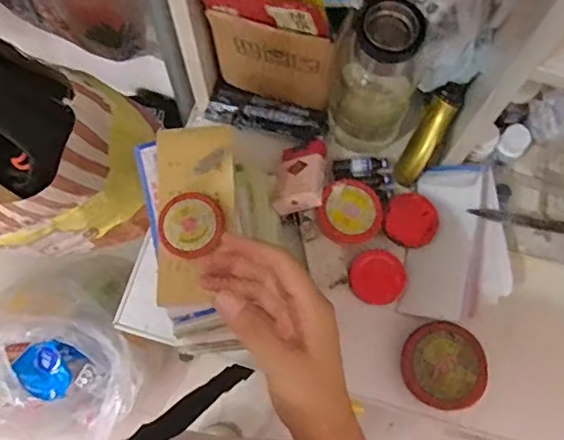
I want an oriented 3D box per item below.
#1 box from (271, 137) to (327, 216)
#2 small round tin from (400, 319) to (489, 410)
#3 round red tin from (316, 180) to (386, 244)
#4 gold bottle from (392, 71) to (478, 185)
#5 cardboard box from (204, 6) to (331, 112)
[{"bbox_3d":[0.023,-0.050,0.668,0.053,0.034,0.096,8,73,3],"label":"box"},{"bbox_3d":[0.172,0.155,0.621,0.087,0.029,0.086,0,73,0],"label":"small round tin"},{"bbox_3d":[0.078,-0.007,0.668,0.070,0.035,0.070,28,75,8],"label":"round red tin"},{"bbox_3d":[0.167,-0.101,0.656,0.033,0.033,0.141,32,116,10],"label":"gold bottle"},{"bbox_3d":[-0.011,-0.160,0.603,0.121,0.145,0.018,14,74,5],"label":"cardboard box"}]

